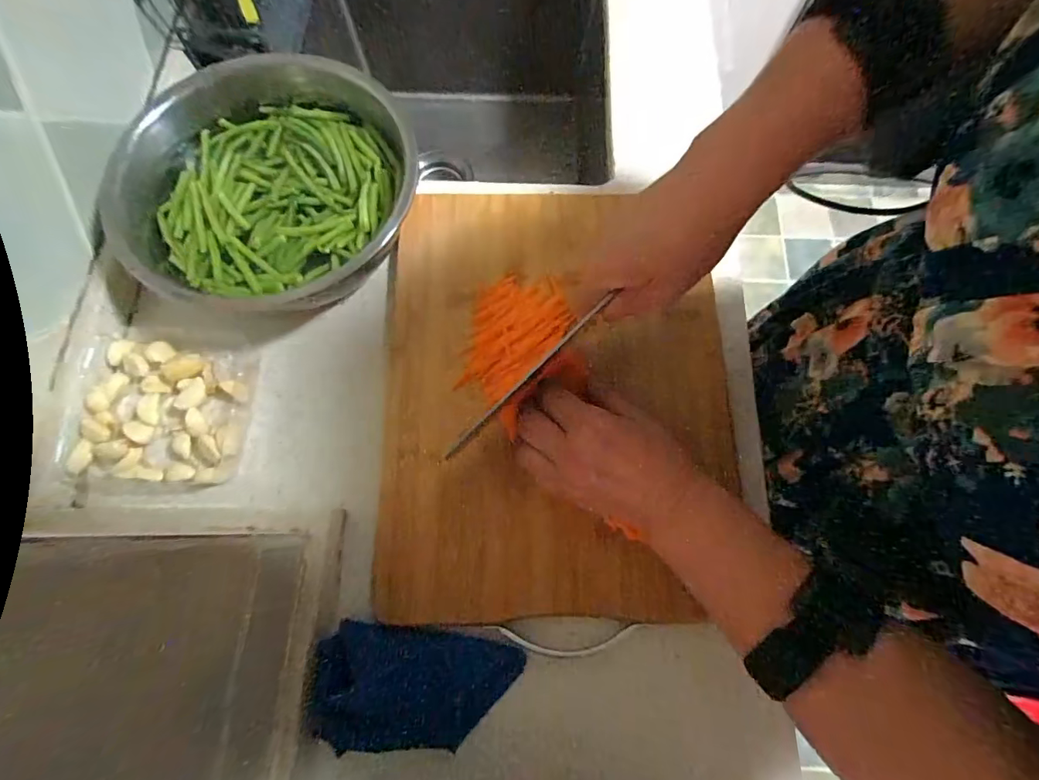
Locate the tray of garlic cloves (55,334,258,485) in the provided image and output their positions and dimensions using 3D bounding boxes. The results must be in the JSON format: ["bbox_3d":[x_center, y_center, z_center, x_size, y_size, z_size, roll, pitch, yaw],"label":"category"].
[{"bbox_3d":[-0.308,0.017,0.407,0.142,0.031,0.125,1,73,0],"label":"tray of garlic cloves"}]

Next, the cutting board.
[{"bbox_3d":[0.029,-0.008,0.408,0.293,0.022,0.381,-1,73,-1],"label":"cutting board"}]

